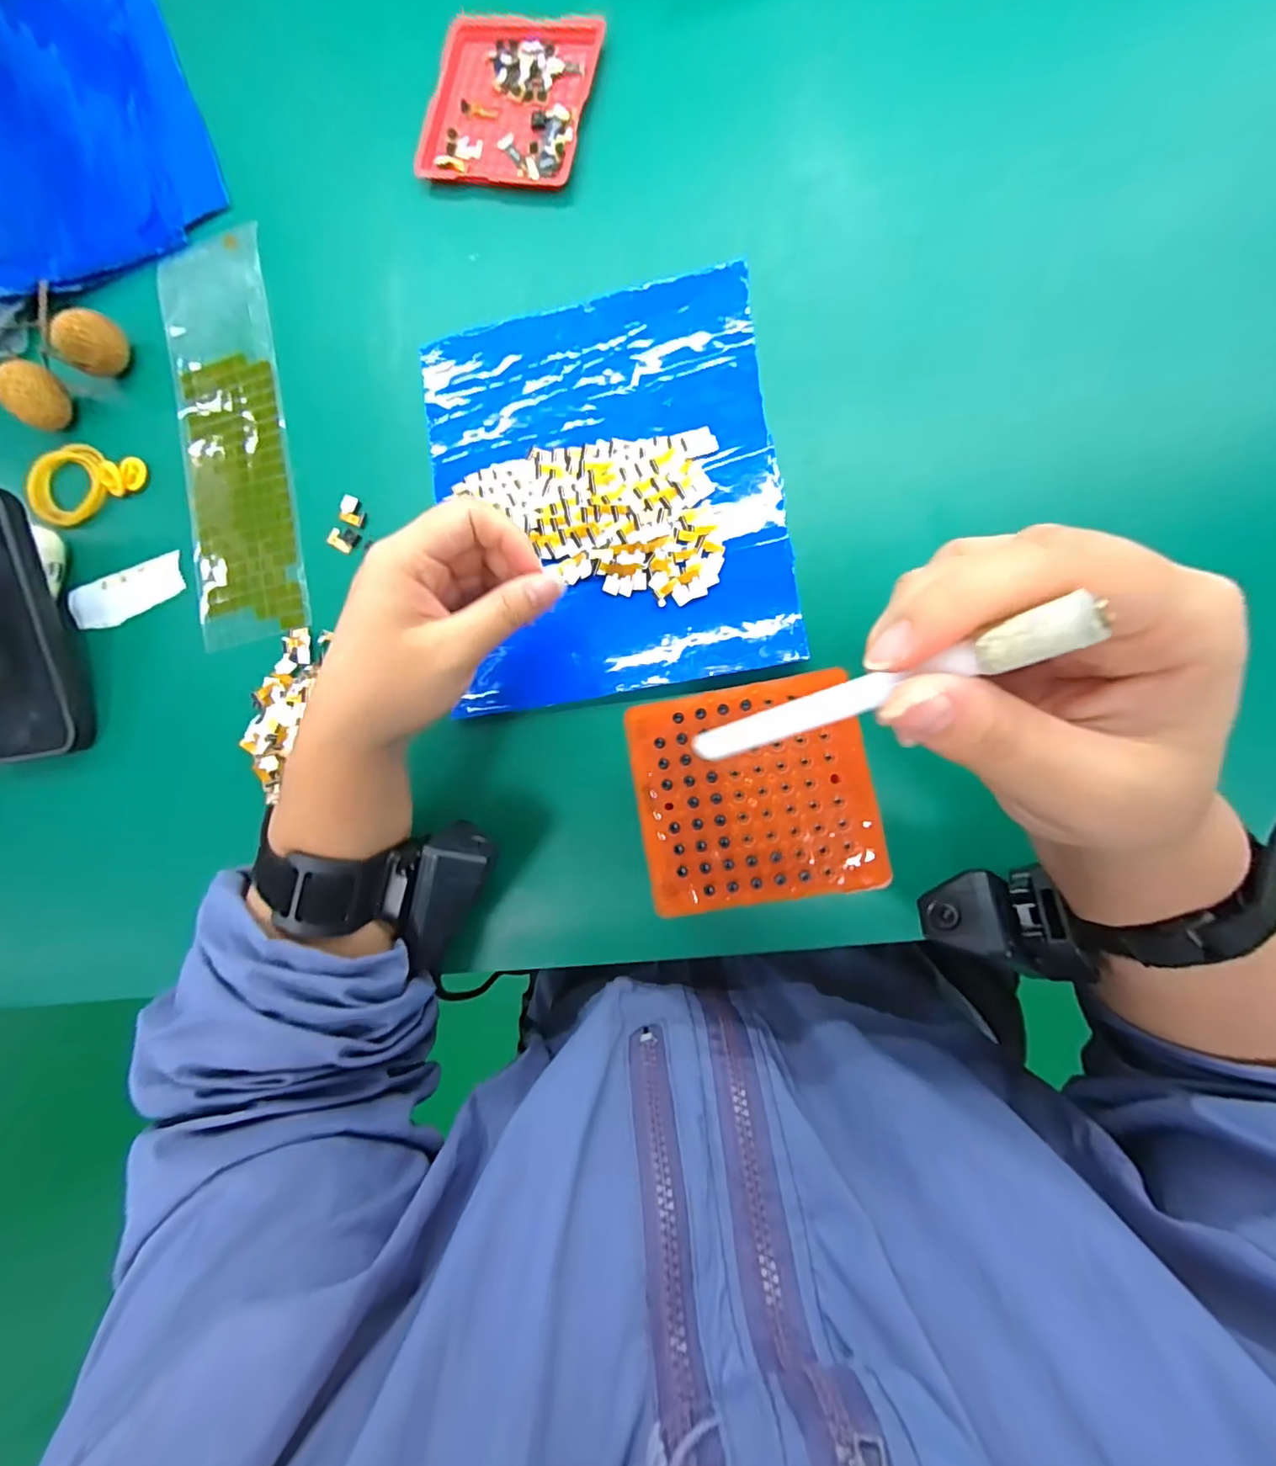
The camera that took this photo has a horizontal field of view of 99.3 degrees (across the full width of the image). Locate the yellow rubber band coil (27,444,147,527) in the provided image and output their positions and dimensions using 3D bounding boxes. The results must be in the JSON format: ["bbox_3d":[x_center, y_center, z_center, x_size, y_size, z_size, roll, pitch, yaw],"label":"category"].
[{"bbox_3d":[-0.362,-0.160,0.354,0.070,0.016,0.055,19,89,10],"label":"yellow rubber band coil"}]

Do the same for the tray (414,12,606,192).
[{"bbox_3d":[-0.077,-0.378,0.325,0.099,0.010,0.097,15,88,9],"label":"tray"}]

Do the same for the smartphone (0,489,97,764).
[{"bbox_3d":[-0.393,-0.061,0.329,0.082,0.018,0.155,-8,98,9],"label":"smartphone"}]

